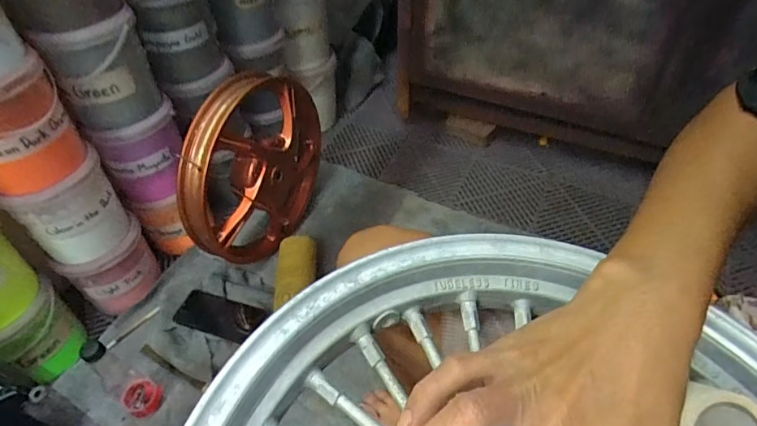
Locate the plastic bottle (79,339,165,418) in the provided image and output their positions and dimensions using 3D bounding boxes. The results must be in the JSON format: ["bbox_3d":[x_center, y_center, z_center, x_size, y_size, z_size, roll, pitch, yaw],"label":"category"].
[{"bbox_3d":[-0.414,0.261,0.741,0.077,0.194,0.061,26,51,23],"label":"plastic bottle"}]

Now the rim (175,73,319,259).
[{"bbox_3d":[-0.234,-0.099,0.930,0.120,0.337,0.369,12,48,13],"label":"rim"}]

